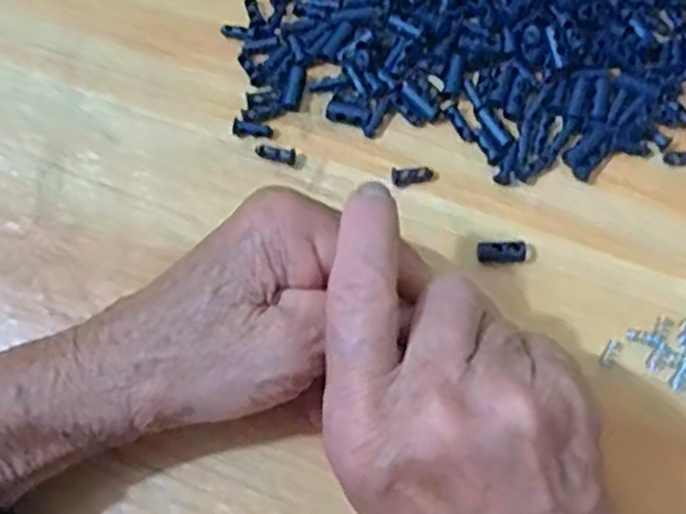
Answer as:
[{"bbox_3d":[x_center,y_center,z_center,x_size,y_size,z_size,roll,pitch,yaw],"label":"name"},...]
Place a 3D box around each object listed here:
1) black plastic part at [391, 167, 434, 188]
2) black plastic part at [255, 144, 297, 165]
[{"bbox_3d":[0.028,-0.033,0.290,0.016,0.005,0.007,-11,73,-1],"label":"black plastic part"},{"bbox_3d":[-0.027,-0.043,0.295,0.017,0.004,0.006,13,74,6],"label":"black plastic part"}]

